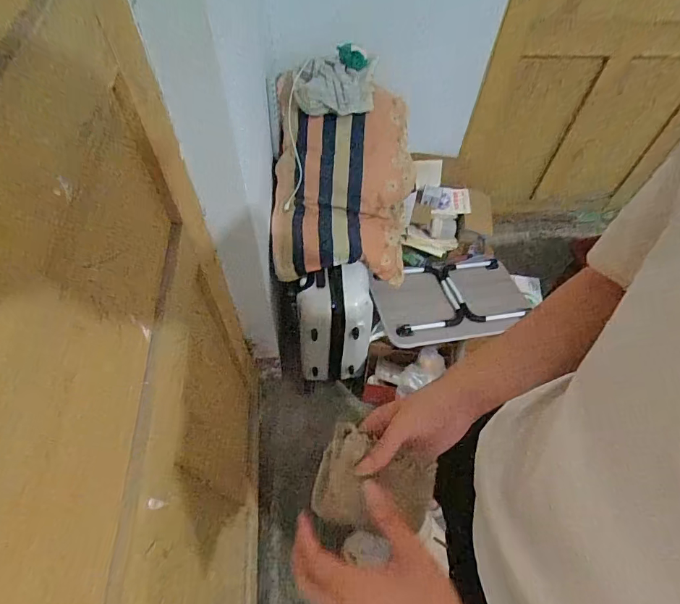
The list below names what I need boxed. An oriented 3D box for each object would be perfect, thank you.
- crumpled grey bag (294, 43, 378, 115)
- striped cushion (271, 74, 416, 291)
[{"bbox_3d":[-0.014,-0.598,1.120,0.218,0.174,0.174,3,57,0],"label":"crumpled grey bag"},{"bbox_3d":[0.026,-0.353,1.243,0.434,0.114,0.571,2,97,-19],"label":"striped cushion"}]

